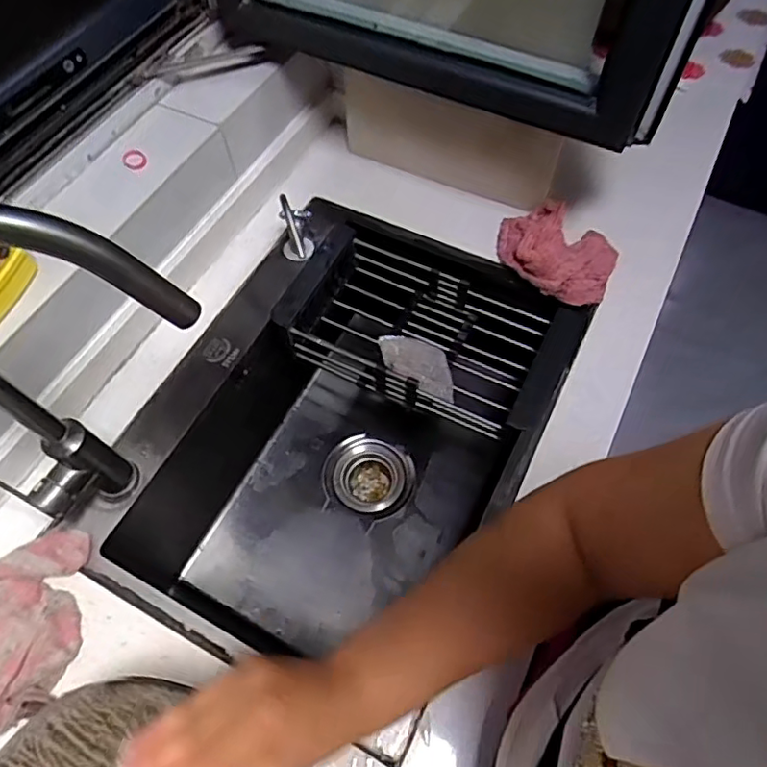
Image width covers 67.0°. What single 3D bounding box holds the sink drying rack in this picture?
[{"bbox_3d":[0.058,-0.068,0.788,0.367,0.094,0.192,24,65,13],"label":"sink drying rack"}]

